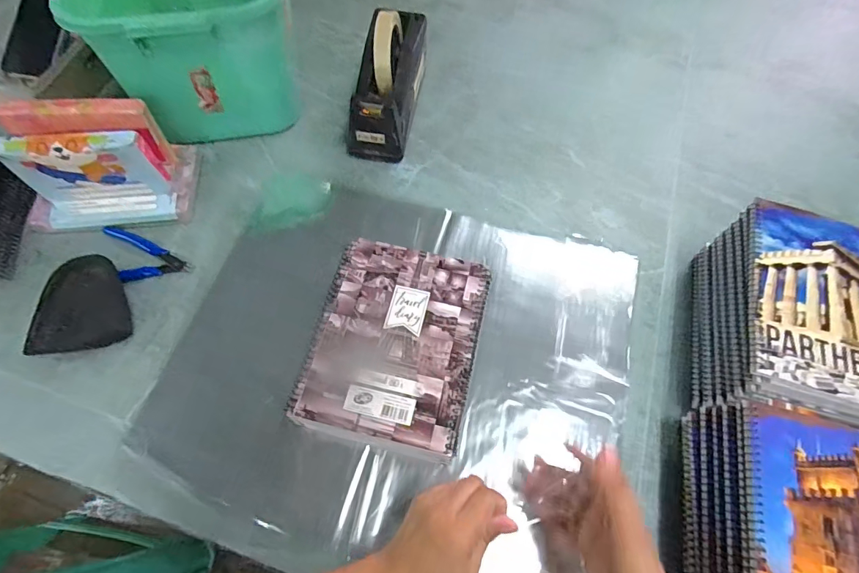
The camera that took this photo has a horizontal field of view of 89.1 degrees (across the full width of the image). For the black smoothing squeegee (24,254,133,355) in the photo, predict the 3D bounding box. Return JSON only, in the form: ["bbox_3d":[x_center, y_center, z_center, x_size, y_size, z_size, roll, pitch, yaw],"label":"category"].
[{"bbox_3d":[-0.379,0.017,0.473,0.087,0.026,0.098,-13,64,-7],"label":"black smoothing squeegee"}]

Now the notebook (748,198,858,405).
[{"bbox_3d":[0.381,0.013,0.405,0.155,0.009,0.197,18,65,7],"label":"notebook"}]

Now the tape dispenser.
[{"bbox_3d":[-0.055,-0.290,0.597,0.078,0.128,0.205,9,63,4],"label":"tape dispenser"}]

